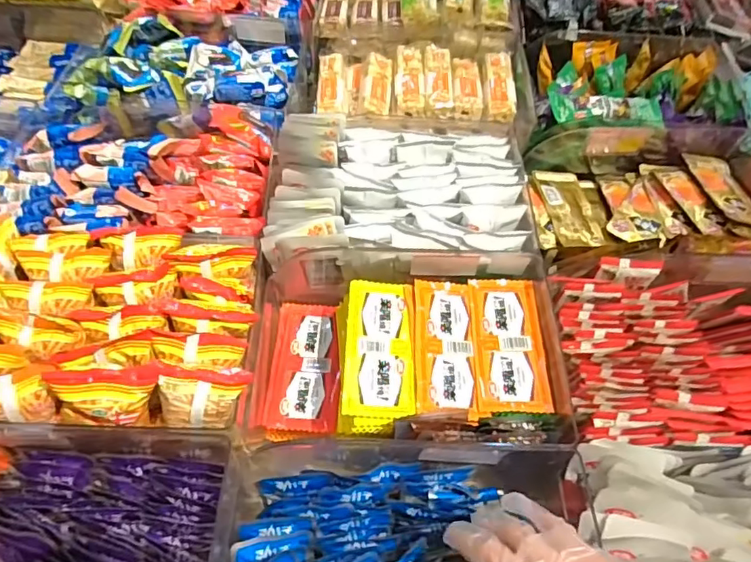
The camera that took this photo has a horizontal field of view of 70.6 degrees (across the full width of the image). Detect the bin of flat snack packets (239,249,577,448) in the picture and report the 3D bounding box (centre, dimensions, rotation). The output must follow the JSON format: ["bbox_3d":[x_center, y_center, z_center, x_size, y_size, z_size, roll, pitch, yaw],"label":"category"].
[{"bbox_3d":[0.023,0.065,0.540,0.298,0.101,0.203,6,57,1],"label":"bin of flat snack packets"}]

